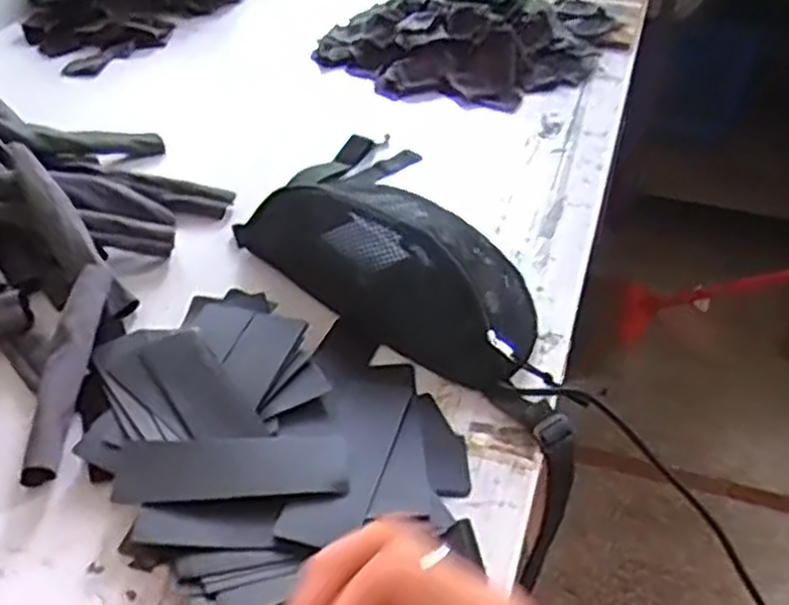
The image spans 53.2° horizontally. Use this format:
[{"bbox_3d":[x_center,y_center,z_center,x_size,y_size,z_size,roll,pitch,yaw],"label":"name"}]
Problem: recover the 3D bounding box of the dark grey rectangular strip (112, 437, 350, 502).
[{"bbox_3d":[-0.107,0.108,0.520,0.148,0.009,0.052,-2,41,-3],"label":"dark grey rectangular strip"}]

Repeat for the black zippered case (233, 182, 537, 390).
[{"bbox_3d":[0.007,-0.048,0.669,0.146,0.088,0.293,-32,51,-32],"label":"black zippered case"}]

